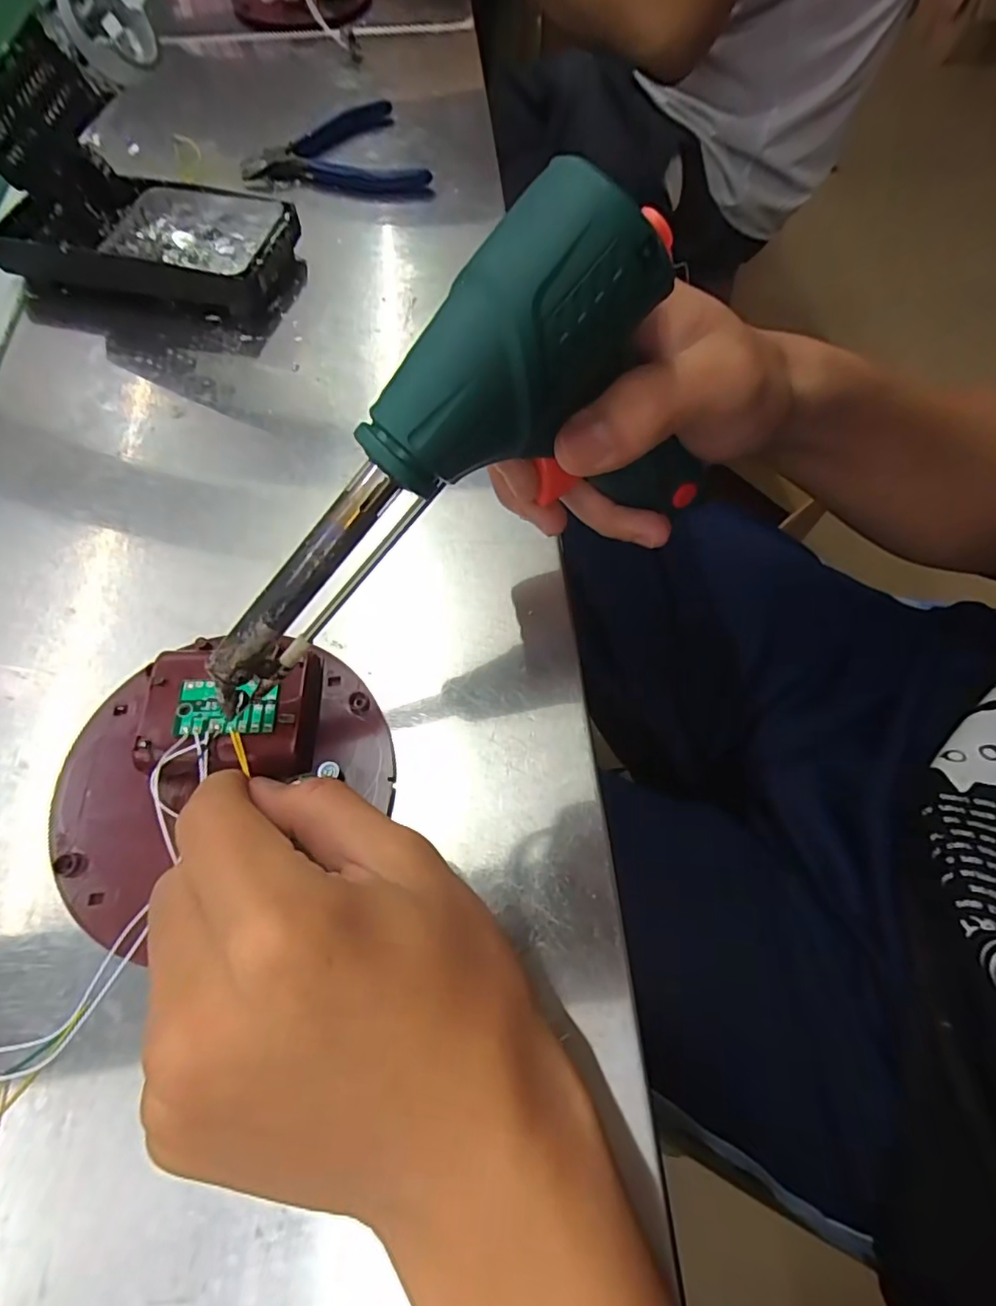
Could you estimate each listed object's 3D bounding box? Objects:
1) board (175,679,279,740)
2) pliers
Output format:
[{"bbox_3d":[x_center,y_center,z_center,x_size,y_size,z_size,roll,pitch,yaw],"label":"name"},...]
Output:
[{"bbox_3d":[-0.098,0.020,0.209,0.035,0.004,0.021,2,64,2],"label":"board"},{"bbox_3d":[-0.114,-0.339,0.400,0.116,0.011,0.112,-22,66,-10],"label":"pliers"}]

